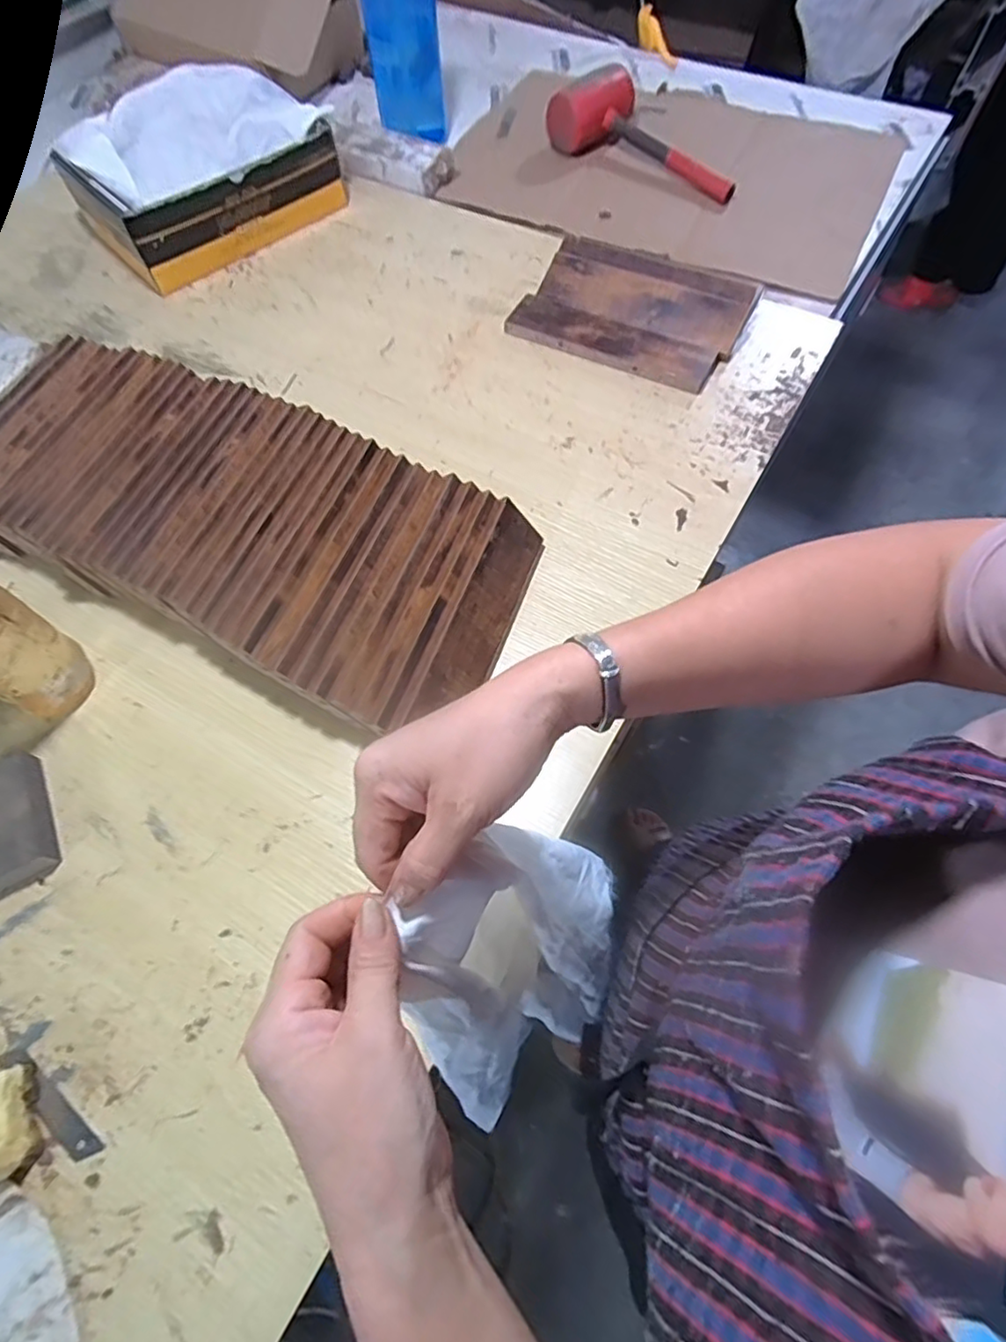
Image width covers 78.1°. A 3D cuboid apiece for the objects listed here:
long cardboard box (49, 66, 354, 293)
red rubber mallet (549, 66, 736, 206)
[{"bbox_3d":[-0.395,-0.663,0.819,0.303,0.115,0.211,-40,69,-17],"label":"long cardboard box"},{"bbox_3d":[0.221,-0.790,0.906,0.308,0.071,0.115,32,68,16],"label":"red rubber mallet"}]

